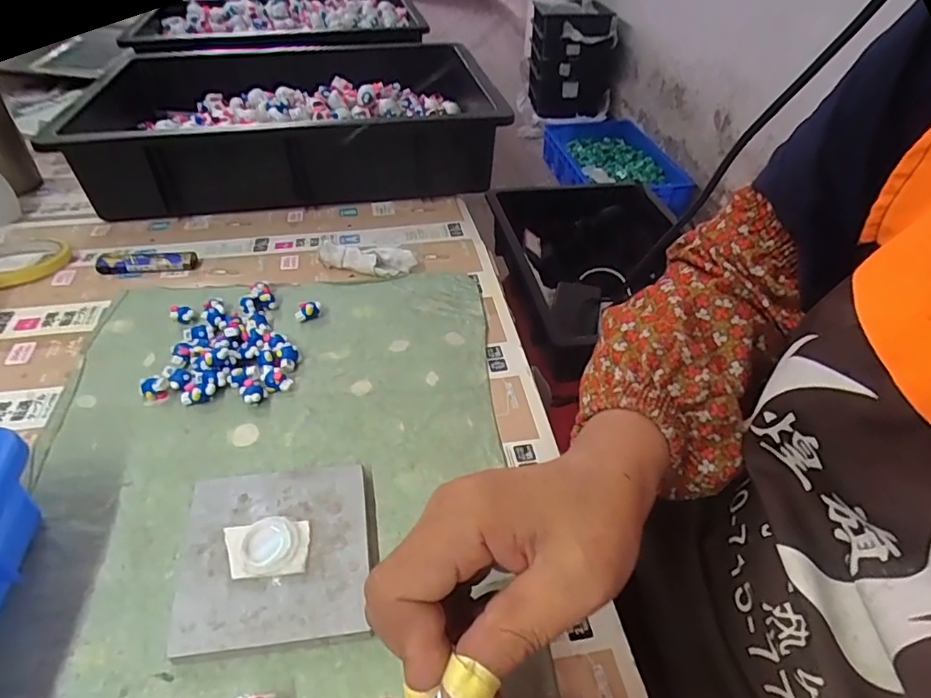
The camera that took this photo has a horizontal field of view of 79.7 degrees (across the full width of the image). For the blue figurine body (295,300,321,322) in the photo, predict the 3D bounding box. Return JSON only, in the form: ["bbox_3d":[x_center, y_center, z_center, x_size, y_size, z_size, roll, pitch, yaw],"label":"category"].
[{"bbox_3d":[-0.127,-0.031,0.451,0.020,0.014,0.010,-21,48,-25],"label":"blue figurine body"}]

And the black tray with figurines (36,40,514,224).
[{"bbox_3d":[-0.206,-0.271,0.660,0.451,0.102,0.298,-7,43,-11],"label":"black tray with figurines"}]

